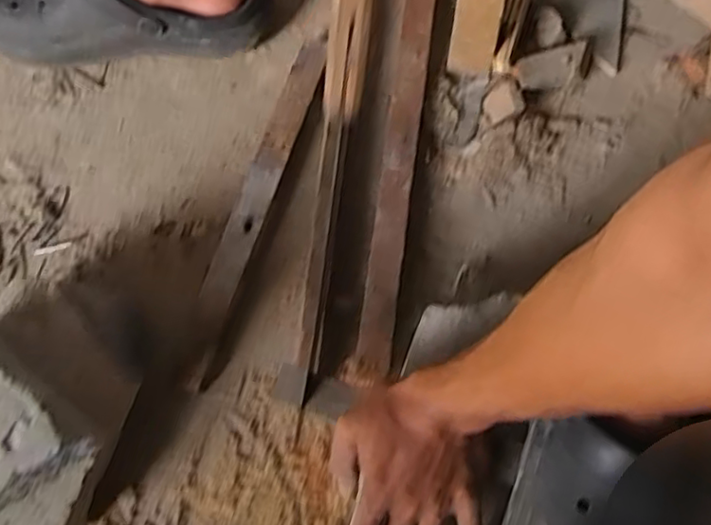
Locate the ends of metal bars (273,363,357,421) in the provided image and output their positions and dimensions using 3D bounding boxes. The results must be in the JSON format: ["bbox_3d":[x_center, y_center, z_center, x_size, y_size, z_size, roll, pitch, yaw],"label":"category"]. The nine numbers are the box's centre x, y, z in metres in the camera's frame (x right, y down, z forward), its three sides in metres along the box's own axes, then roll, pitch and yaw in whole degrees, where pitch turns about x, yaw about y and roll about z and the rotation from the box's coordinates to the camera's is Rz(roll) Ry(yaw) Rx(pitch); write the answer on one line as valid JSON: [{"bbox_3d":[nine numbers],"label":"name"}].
[{"bbox_3d":[-0.031,0.095,0.462,0.058,0.005,0.027,13,78,17],"label":"ends of metal bars"}]

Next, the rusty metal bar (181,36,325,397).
[{"bbox_3d":[-0.093,-0.050,0.574,0.031,0.031,0.326,19,79,4],"label":"rusty metal bar"}]

